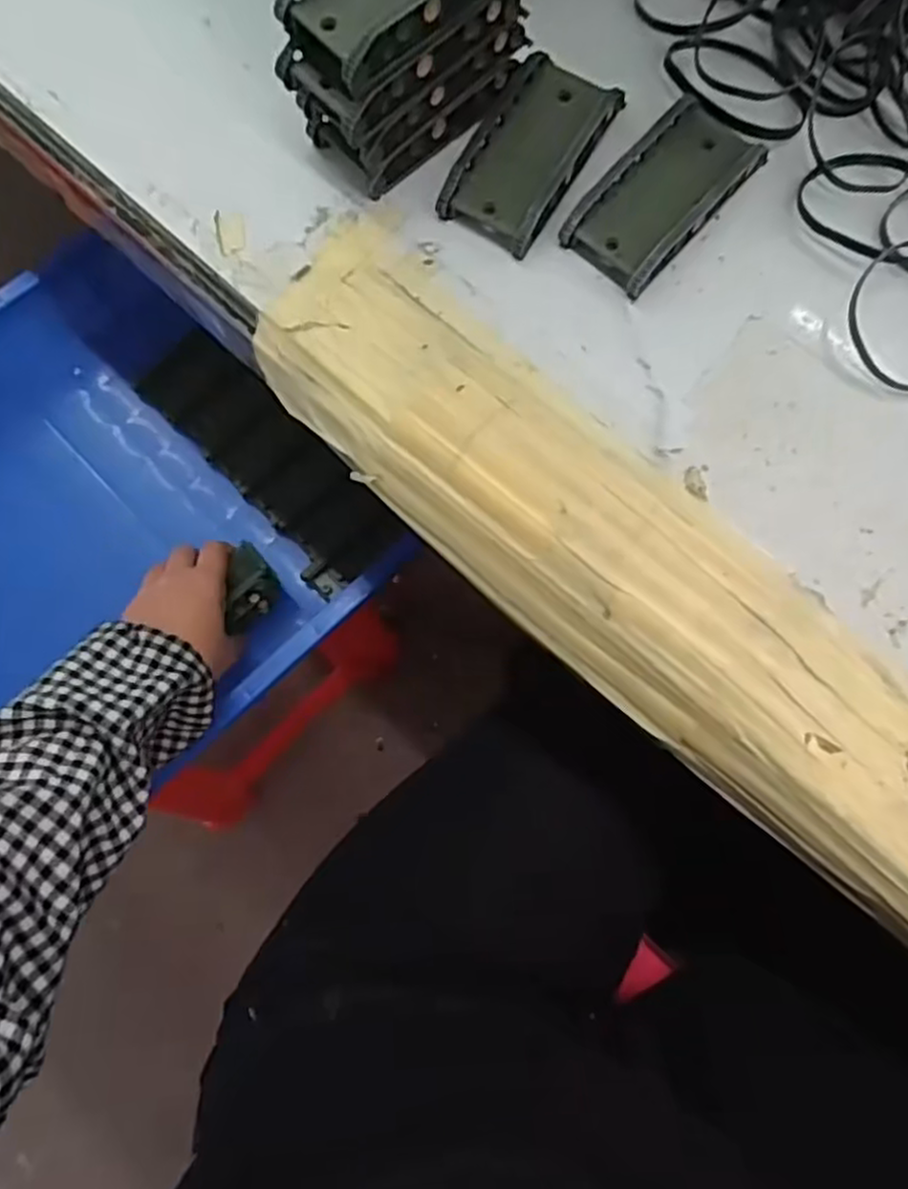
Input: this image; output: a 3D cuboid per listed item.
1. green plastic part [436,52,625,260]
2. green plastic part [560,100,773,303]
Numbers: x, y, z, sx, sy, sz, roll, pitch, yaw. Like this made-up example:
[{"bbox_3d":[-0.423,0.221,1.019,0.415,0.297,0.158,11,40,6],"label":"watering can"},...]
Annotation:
[{"bbox_3d":[0.033,-0.192,0.315,0.046,0.016,0.087,30,79,5],"label":"green plastic part"},{"bbox_3d":[0.090,-0.172,0.311,0.045,0.020,0.087,41,80,7],"label":"green plastic part"}]

